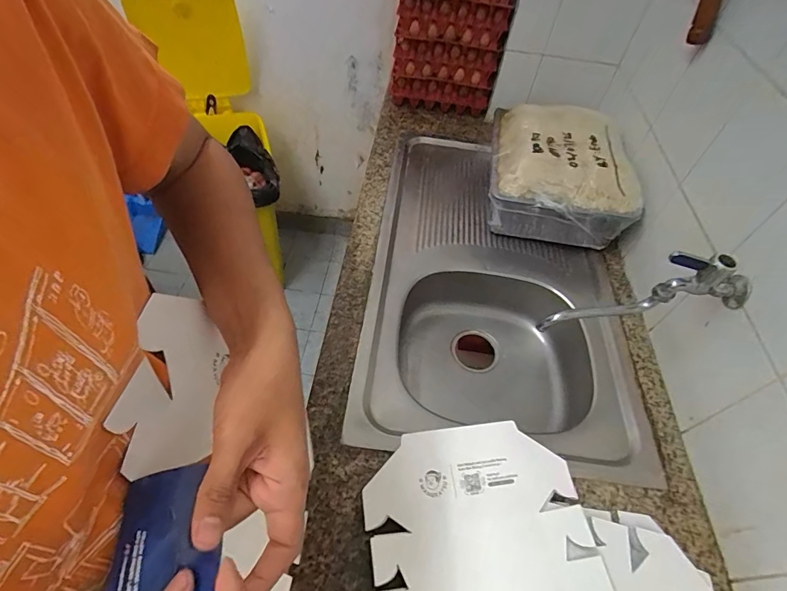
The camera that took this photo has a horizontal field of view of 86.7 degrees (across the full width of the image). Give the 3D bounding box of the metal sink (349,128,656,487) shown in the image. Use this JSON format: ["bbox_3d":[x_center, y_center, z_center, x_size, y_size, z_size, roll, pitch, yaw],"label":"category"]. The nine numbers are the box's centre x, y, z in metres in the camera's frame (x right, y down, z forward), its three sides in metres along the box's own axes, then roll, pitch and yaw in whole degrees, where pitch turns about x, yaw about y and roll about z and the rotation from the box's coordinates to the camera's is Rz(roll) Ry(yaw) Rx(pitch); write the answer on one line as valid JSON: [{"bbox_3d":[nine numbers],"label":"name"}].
[{"bbox_3d":[0.203,-0.026,0.938,0.490,0.167,0.828,8,52,1],"label":"metal sink"}]

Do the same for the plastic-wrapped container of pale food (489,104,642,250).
[{"bbox_3d":[0.358,-0.282,0.938,0.273,0.189,0.339,10,52,2],"label":"plastic-wrapped container of pale food"}]

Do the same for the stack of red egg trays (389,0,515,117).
[{"bbox_3d":[0.163,-0.758,1.172,0.284,0.365,0.359,11,52,4],"label":"stack of red egg trays"}]

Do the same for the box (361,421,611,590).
[{"bbox_3d":[0.118,0.336,0.509,0.280,0.024,0.336,-5,55,-8],"label":"box"}]

